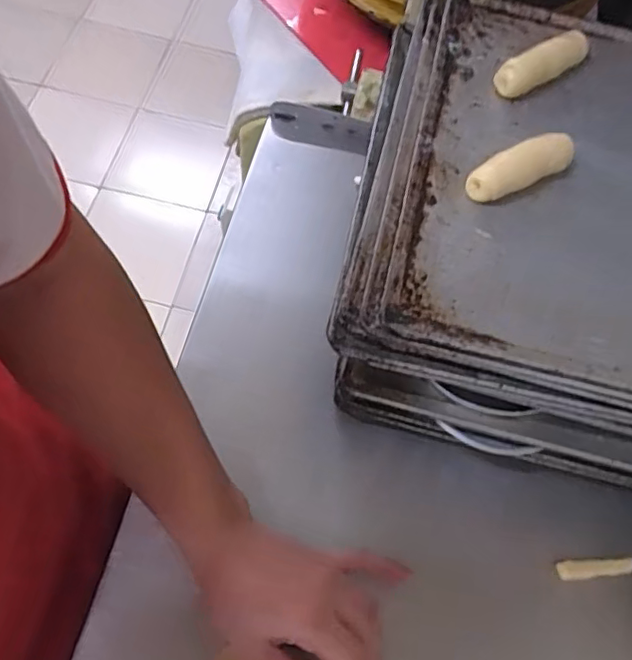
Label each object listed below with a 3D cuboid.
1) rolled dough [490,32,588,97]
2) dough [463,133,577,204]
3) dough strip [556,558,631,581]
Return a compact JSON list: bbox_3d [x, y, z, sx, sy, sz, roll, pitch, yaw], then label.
[{"bbox_3d":[0.179,-0.211,0.461,0.084,0.020,0.022,-30,72,-18],"label":"rolled dough"},{"bbox_3d":[0.148,-0.118,0.421,0.085,0.019,0.026,-28,71,-17],"label":"dough"},{"bbox_3d":[0.232,0.197,0.479,0.066,0.009,0.015,0,65,-6],"label":"dough strip"}]

